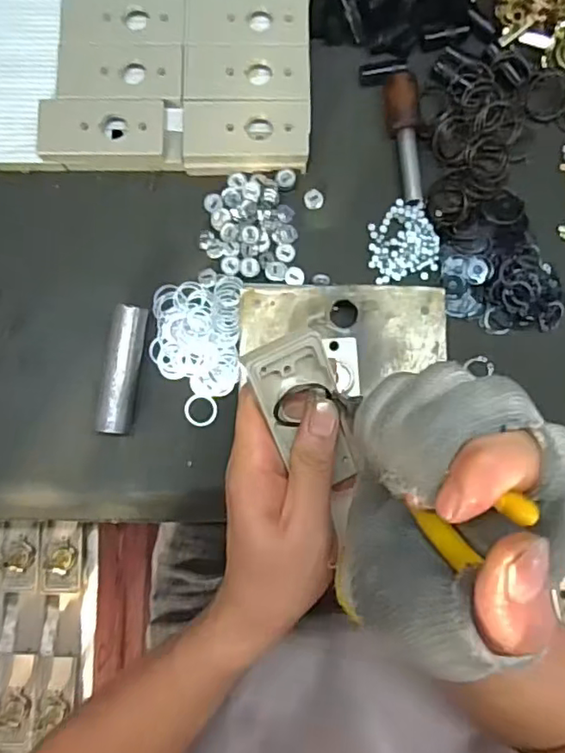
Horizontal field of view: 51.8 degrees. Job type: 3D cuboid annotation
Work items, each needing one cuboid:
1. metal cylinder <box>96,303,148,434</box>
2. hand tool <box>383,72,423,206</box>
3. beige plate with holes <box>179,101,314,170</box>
[{"bbox_3d":[-0.117,-0.005,0.427,0.021,0.026,0.091,8,88,1],"label":"metal cylinder"},{"bbox_3d":[0.092,-0.180,0.439,0.023,0.020,0.097,-4,88,0],"label":"hand tool"},{"bbox_3d":[-0.027,-0.182,0.438,0.092,0.022,0.044,0,88,0],"label":"beige plate with holes"}]

